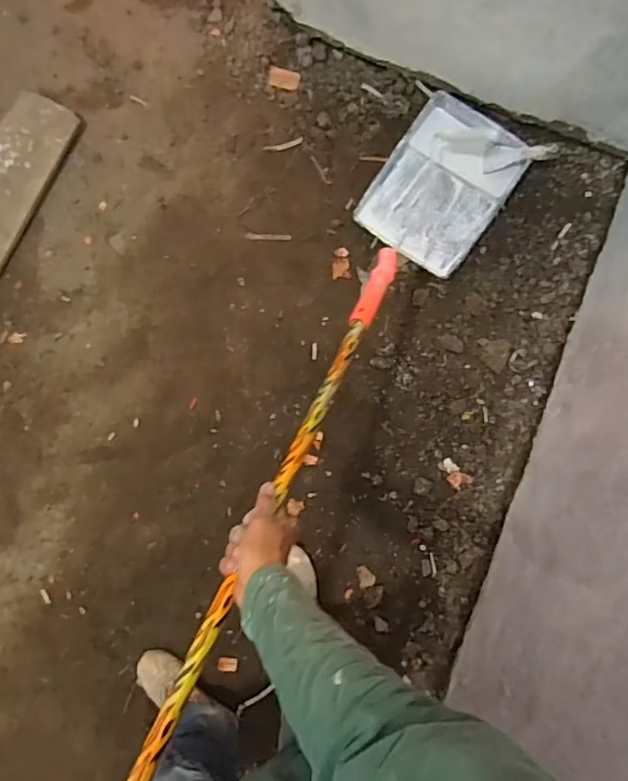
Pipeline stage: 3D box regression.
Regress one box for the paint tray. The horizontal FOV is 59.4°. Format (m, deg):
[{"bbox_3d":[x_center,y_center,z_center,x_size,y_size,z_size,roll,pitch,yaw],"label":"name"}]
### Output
[{"bbox_3d":[0.307,-0.485,1.305,0.279,0.069,0.363,35,84,0],"label":"paint tray"}]

